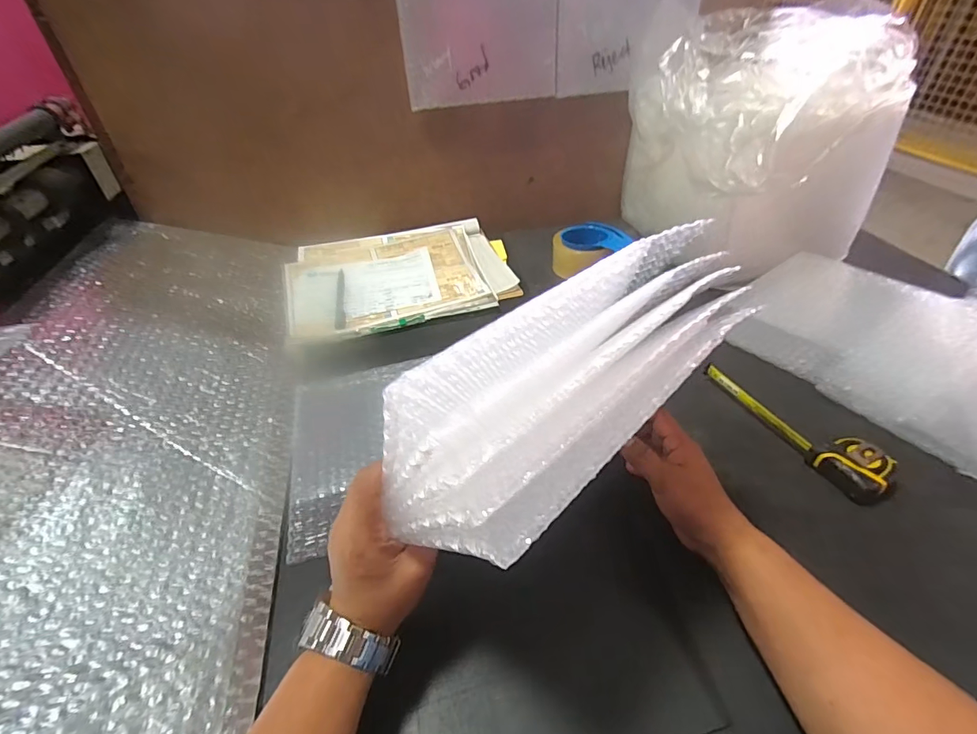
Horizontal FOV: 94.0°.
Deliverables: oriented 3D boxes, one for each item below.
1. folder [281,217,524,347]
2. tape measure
[{"bbox_3d":[-0.141,-0.153,0.744,0.351,0.031,0.259,-14,42,-11],"label":"folder"},{"bbox_3d":[0.315,0.059,0.483,0.048,0.033,0.196,-24,45,-21],"label":"tape measure"}]

